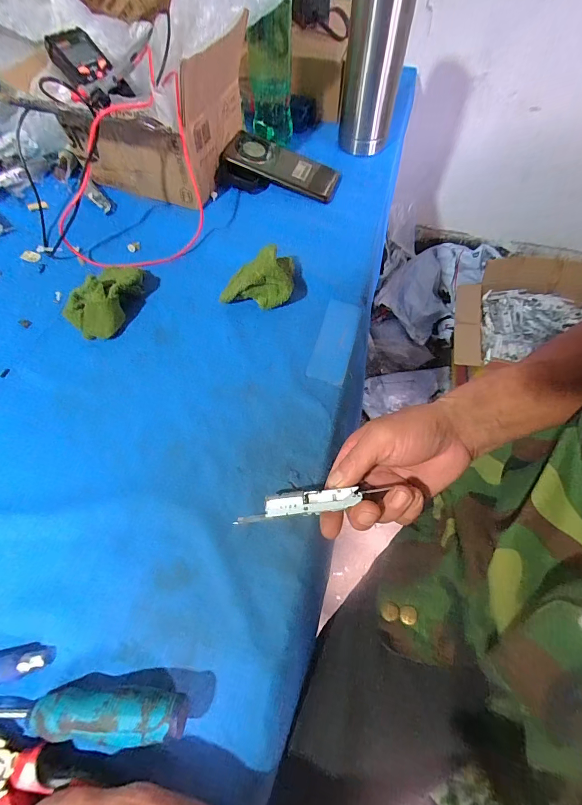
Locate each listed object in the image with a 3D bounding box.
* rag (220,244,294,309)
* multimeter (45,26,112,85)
[{"bbox_3d":[-0.039,-0.134,0.412,0.076,0.062,0.045,-23,66,-10],"label":"rag"},{"bbox_3d":[-0.276,-0.448,0.471,0.058,0.032,0.077,-39,91,-13],"label":"multimeter"}]

